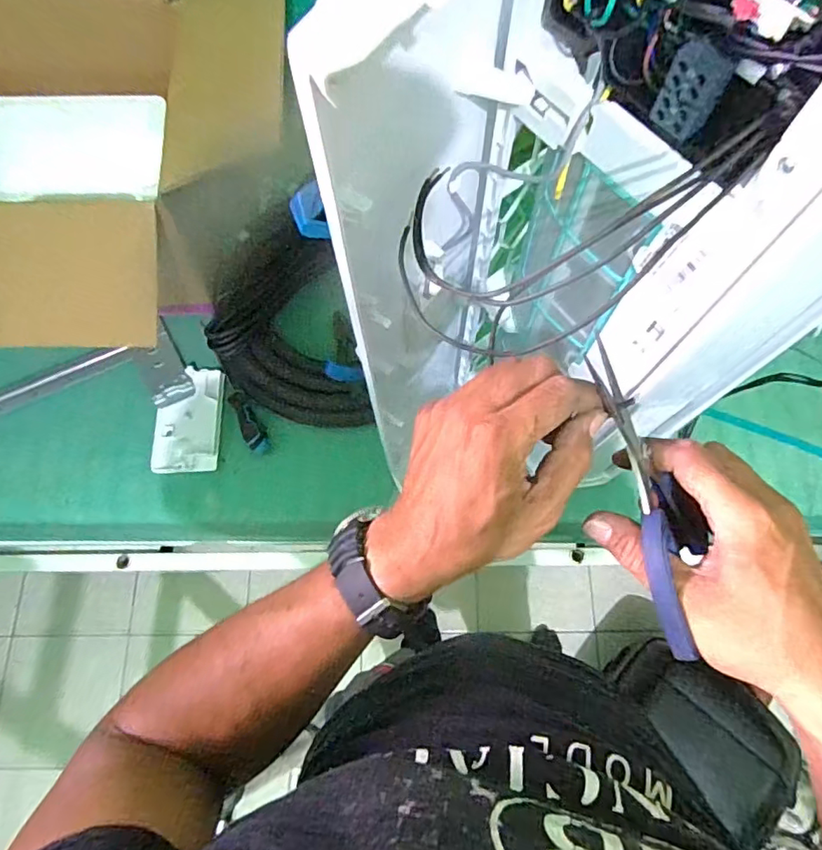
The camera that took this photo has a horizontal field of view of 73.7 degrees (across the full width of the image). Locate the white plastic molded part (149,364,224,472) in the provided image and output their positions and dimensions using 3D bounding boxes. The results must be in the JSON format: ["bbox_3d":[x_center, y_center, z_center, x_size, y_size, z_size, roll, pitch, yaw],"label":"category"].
[{"bbox_3d":[-0.334,-0.008,0.828,0.094,0.009,0.161,0,73,1],"label":"white plastic molded part"}]

